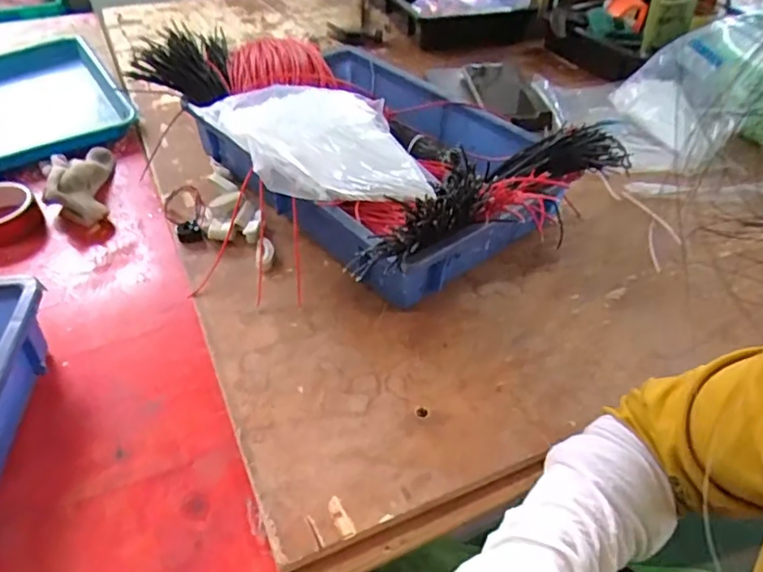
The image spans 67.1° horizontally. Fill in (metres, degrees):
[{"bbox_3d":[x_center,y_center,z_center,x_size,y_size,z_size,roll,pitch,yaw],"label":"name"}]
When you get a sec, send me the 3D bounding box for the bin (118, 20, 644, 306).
[{"bbox_3d":[-0.020,-0.185,0.695,0.322,0.147,0.484,-29,52,-28],"label":"bin"}]

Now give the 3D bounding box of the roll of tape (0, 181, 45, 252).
[{"bbox_3d":[-0.443,-0.081,0.667,0.084,0.037,0.090,1,44,-1],"label":"roll of tape"}]

